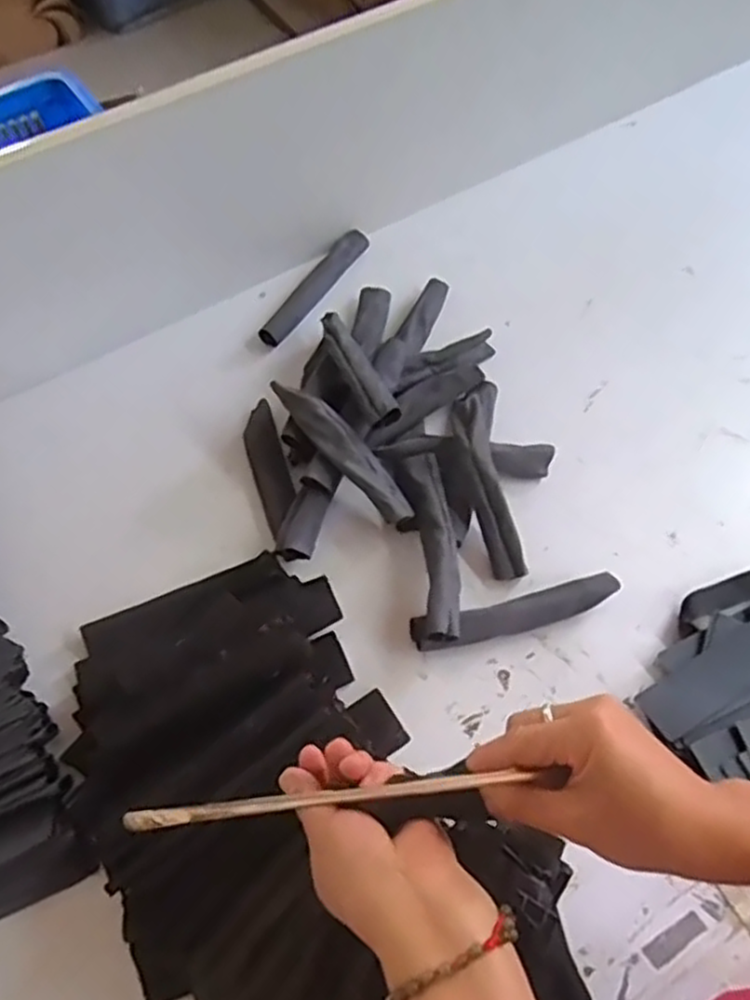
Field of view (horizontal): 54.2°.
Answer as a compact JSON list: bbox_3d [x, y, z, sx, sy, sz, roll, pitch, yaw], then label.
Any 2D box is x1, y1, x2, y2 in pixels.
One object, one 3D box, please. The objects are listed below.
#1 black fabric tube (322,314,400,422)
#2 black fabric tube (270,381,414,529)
[{"bbox_3d":[-0.020,-0.142,0.751,0.031,0.040,0.176,-23,63,-10],"label":"black fabric tube"},{"bbox_3d":[-0.031,-0.049,0.712,0.036,0.025,0.186,-41,83,-18],"label":"black fabric tube"}]

